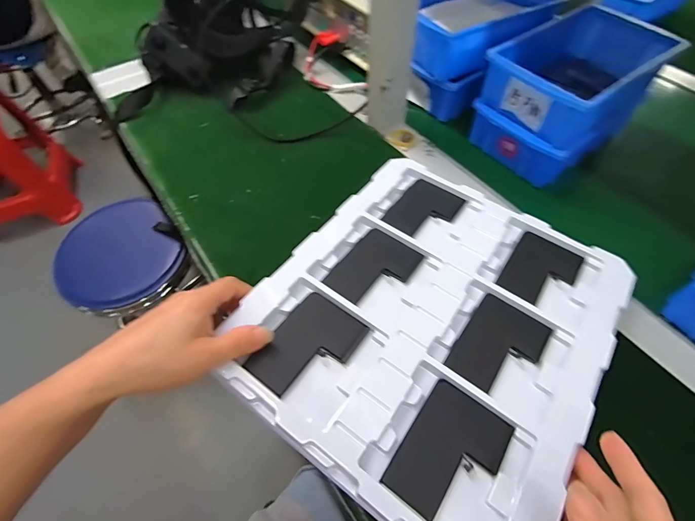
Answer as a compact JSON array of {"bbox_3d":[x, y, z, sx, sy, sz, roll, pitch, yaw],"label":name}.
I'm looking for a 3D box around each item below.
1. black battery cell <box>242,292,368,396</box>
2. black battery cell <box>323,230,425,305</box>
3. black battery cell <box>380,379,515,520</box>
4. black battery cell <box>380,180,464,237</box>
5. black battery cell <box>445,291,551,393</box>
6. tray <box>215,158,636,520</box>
[{"bbox_3d":[-0.032,0.073,0.302,0.064,0.004,0.090,32,58,17],"label":"black battery cell"},{"bbox_3d":[0.028,0.008,0.356,0.063,0.004,0.089,34,59,18],"label":"black battery cell"},{"bbox_3d":[0.075,0.141,0.262,0.063,0.004,0.091,34,59,17],"label":"black battery cell"},{"bbox_3d":[0.089,-0.058,0.408,0.062,0.004,0.086,32,58,16],"label":"black battery cell"},{"bbox_3d":[0.133,0.075,0.313,0.063,0.004,0.089,34,59,18],"label":"black battery cell"},{"bbox_3d":[0.079,0.045,0.327,0.275,0.016,0.317,32,58,17],"label":"tray"}]

